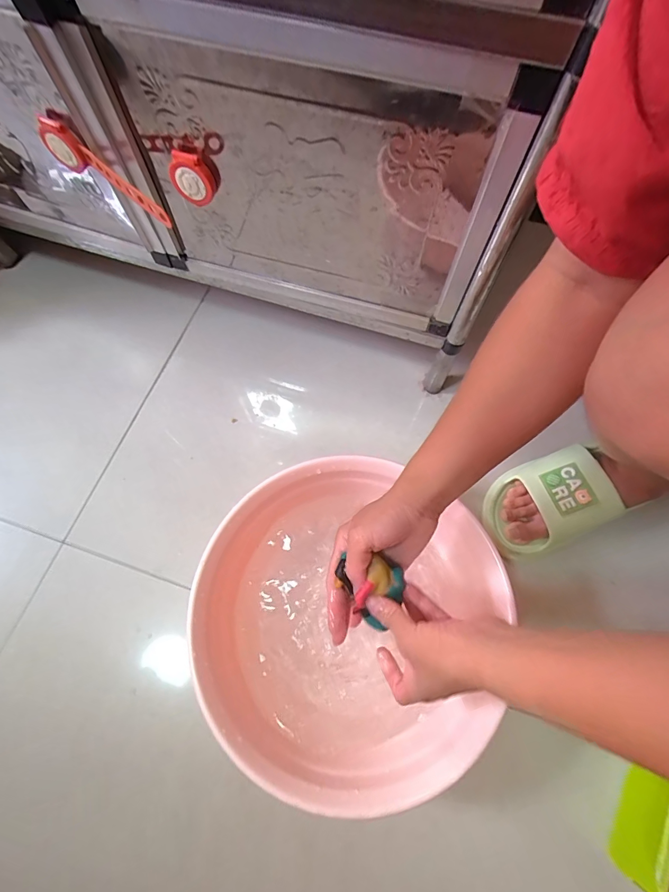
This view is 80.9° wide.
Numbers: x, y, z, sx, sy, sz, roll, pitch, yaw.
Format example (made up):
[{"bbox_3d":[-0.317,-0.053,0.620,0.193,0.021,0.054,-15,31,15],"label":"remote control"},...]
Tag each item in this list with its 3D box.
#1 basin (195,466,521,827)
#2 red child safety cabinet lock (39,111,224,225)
[{"bbox_3d":[0.014,0.184,0.436,0.307,0.119,0.295,0,68,-1],"label":"basin"},{"bbox_3d":[-0.221,-0.267,0.380,0.165,0.042,0.014,34,72,12],"label":"red child safety cabinet lock"}]

